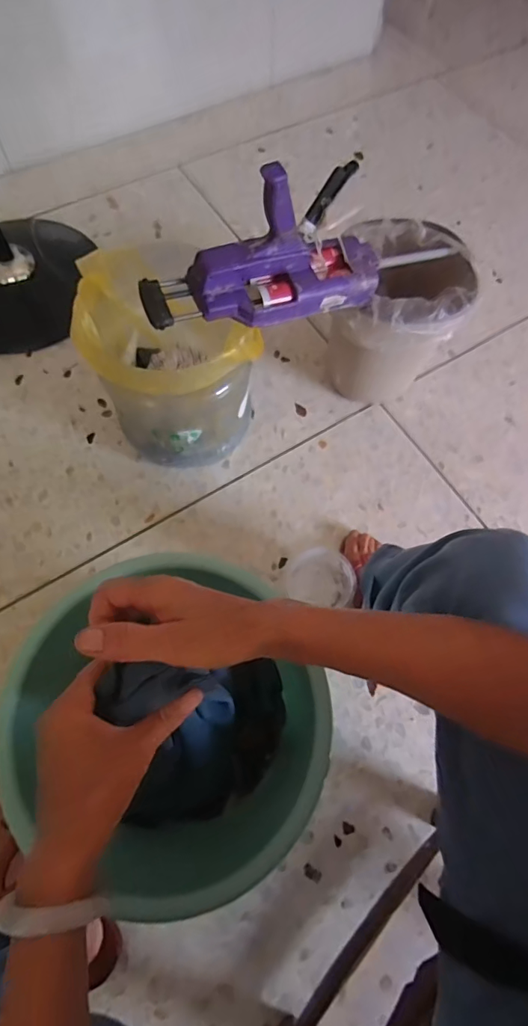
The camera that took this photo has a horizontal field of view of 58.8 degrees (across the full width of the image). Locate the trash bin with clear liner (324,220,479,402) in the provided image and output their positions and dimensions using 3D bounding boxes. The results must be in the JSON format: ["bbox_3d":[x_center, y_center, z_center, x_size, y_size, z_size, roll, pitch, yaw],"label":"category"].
[{"bbox_3d":[0.232,-0.346,0.877,0.200,0.278,0.230,3,67,-1],"label":"trash bin with clear liner"}]

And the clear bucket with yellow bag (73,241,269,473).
[{"bbox_3d":[-0.156,-0.239,0.781,0.226,0.271,0.238,1,68,-2],"label":"clear bucket with yellow bag"}]

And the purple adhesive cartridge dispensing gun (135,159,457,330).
[{"bbox_3d":[0.051,-0.353,0.608,0.429,0.176,0.087,-23,70,-11],"label":"purple adhesive cartridge dispensing gun"}]

